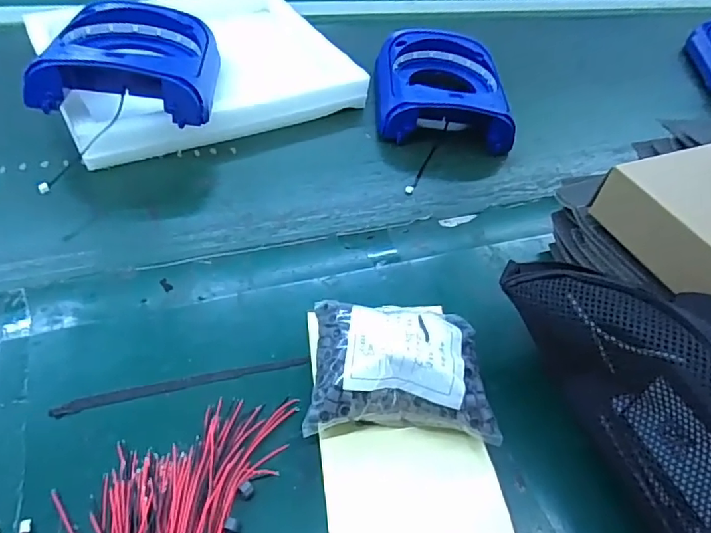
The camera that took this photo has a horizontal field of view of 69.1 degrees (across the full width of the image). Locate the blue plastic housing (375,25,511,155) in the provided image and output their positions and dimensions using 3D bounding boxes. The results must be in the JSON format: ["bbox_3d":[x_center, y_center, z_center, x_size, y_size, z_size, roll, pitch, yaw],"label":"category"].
[{"bbox_3d":[0.115,-0.239,0.693,0.165,0.066,0.198,5,48,-7],"label":"blue plastic housing"}]

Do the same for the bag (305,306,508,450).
[{"bbox_3d":[0.034,0.076,0.386,0.132,0.055,0.096,5,46,-5],"label":"bag"}]

